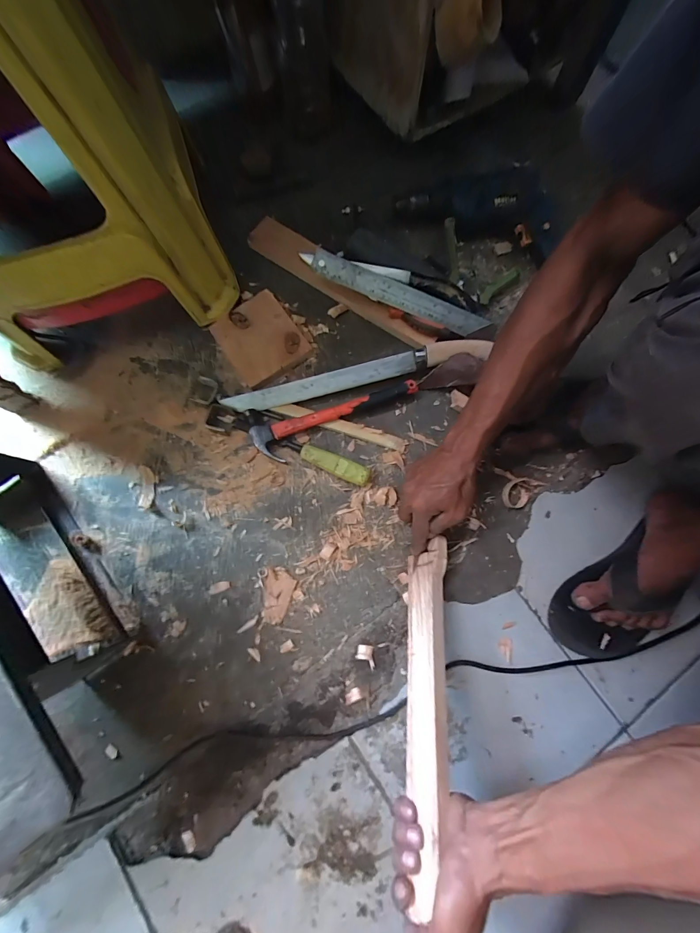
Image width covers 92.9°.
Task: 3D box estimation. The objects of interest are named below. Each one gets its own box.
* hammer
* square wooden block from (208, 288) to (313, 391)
[{"bbox_3d":[-0.021,-0.080,0.515,0.260,0.028,0.083,-17,78,-5],"label":"hammer"},{"bbox_3d":[-0.144,-0.208,0.536,0.118,0.029,0.136,-35,80,-8],"label":"square wooden block"}]

